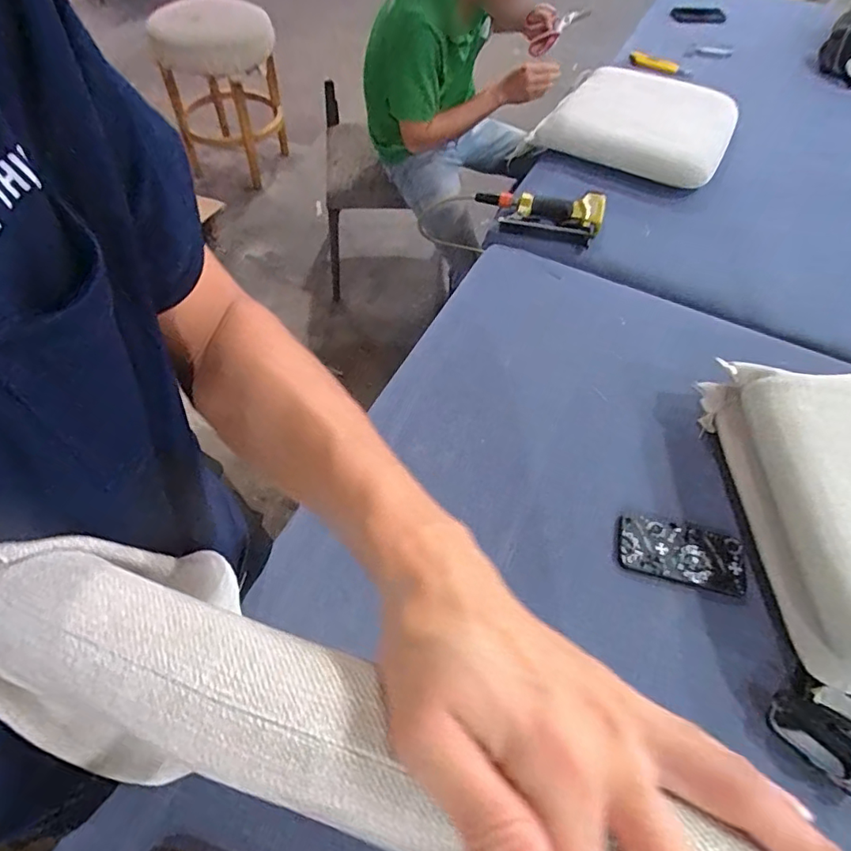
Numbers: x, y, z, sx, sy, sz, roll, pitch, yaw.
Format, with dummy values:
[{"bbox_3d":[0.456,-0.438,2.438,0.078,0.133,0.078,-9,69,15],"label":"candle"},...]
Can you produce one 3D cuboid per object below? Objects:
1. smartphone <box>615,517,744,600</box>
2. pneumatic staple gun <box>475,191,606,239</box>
[{"bbox_3d":[0.337,0.168,0.696,0.163,0.010,0.078,14,57,9],"label":"smartphone"},{"bbox_3d":[0.224,-0.432,1.068,0.254,0.056,0.098,18,57,12],"label":"pneumatic staple gun"}]

